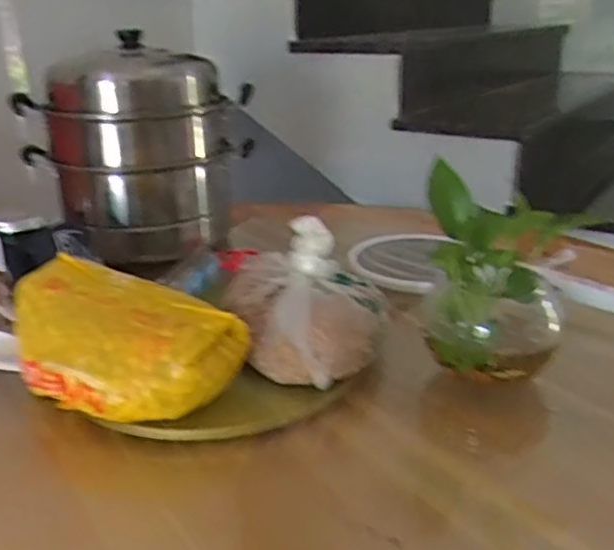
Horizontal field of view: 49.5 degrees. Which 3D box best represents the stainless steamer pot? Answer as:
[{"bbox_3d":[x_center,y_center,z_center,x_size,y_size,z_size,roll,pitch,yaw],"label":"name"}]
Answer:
[{"bbox_3d":[-0.275,-0.204,1.097,0.252,0.306,0.277,17,29,37],"label":"stainless steamer pot"}]

